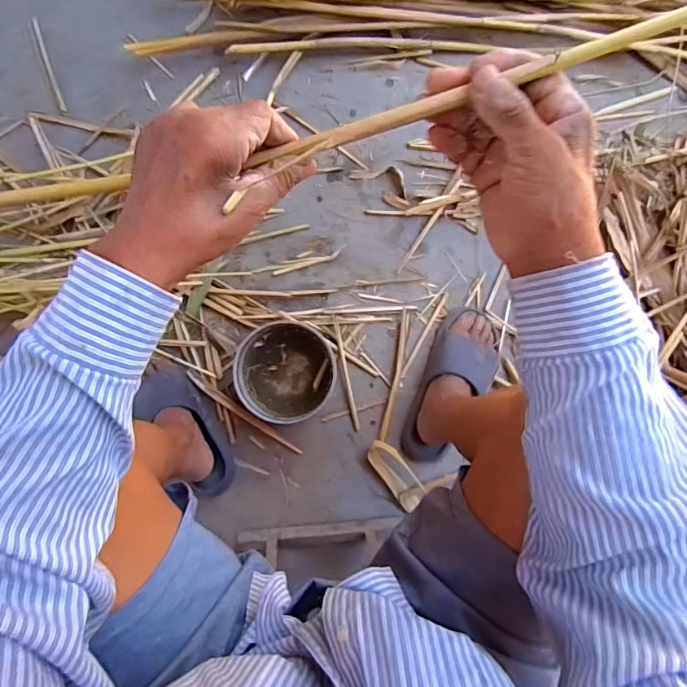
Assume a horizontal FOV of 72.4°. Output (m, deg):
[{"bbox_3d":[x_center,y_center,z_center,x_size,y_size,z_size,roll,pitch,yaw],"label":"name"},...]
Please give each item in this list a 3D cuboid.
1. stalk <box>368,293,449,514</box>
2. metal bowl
[{"bbox_3d":[0.108,0.097,0.813,0.099,0.034,0.368,7,90,0],"label":"stalk"},{"bbox_3d":[-0.093,0.047,0.783,0.159,0.065,0.162,8,90,0],"label":"metal bowl"}]

